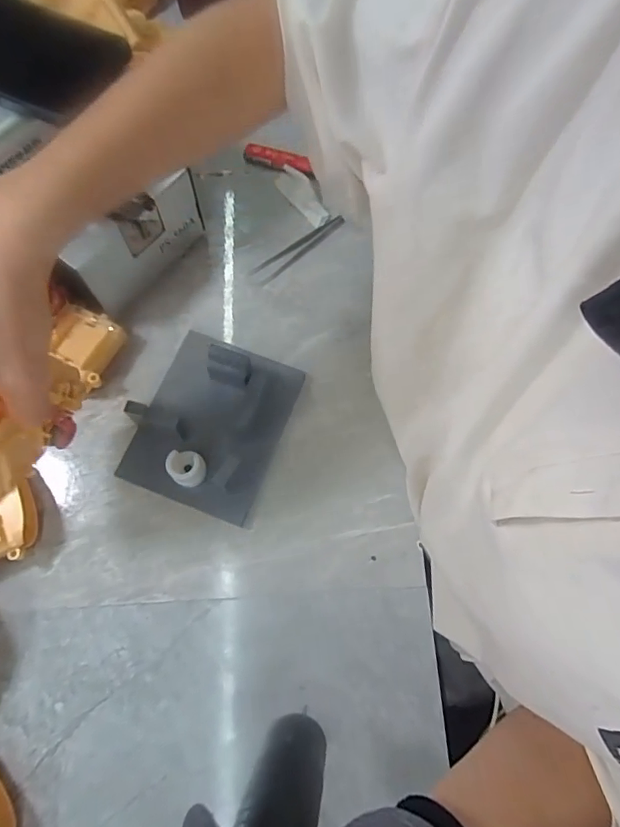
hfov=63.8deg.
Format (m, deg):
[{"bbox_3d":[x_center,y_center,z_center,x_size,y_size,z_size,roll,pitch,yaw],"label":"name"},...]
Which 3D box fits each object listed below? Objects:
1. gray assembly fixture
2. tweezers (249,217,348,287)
[{"bbox_3d":[-0.077,0.003,0.392,0.108,0.048,0.136,19,73,5],"label":"gray assembly fixture"},{"bbox_3d":[-0.011,-0.156,0.467,0.100,0.007,0.021,-38,76,-12],"label":"tweezers"}]

